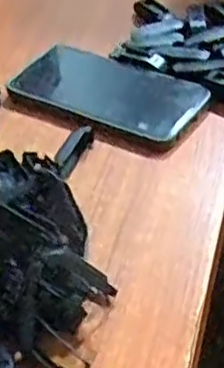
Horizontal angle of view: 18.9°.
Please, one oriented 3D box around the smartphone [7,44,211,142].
[{"bbox_3d":[-0.004,-0.079,0.560,0.163,0.011,0.070,21,56,27],"label":"smartphone"}]

